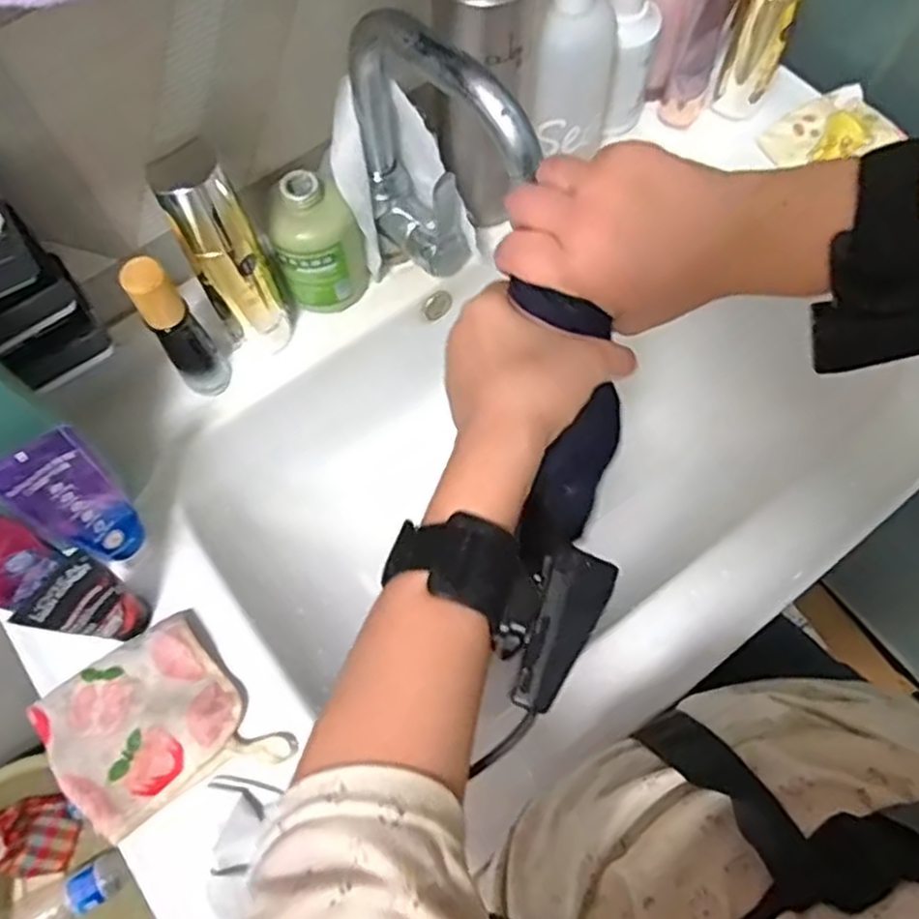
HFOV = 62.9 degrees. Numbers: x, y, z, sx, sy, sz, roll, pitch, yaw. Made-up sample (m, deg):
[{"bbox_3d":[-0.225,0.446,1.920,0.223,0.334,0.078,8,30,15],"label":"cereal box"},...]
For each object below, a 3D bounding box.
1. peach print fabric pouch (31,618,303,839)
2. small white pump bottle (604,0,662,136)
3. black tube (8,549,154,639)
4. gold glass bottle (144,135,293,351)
[{"bbox_3d":[-0.198,0.173,0.486,0.117,0.026,0.113,-33,71,-11],"label":"peach print fabric pouch"},{"bbox_3d":[0.135,-0.340,0.601,0.048,0.174,0.058,12,69,7],"label":"small white pump bottle"},{"bbox_3d":[-0.227,0.093,0.475,0.025,0.102,0.046,25,71,11],"label":"black tube"},{"bbox_3d":[-0.154,-0.135,0.513,0.044,0.183,0.029,-26,70,-8],"label":"gold glass bottle"}]

